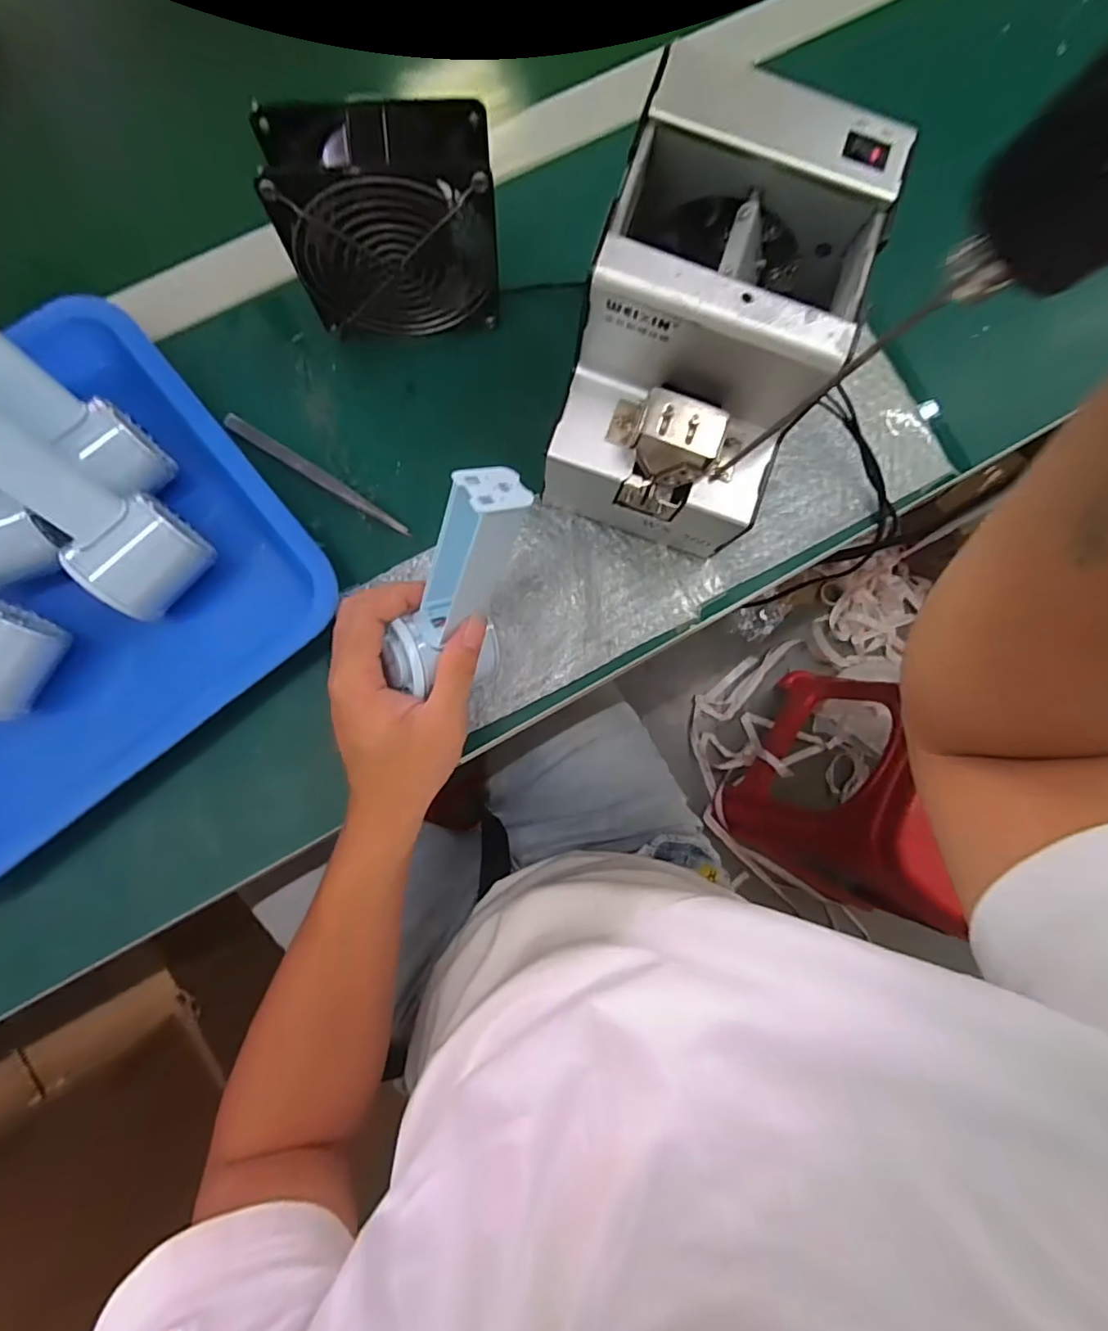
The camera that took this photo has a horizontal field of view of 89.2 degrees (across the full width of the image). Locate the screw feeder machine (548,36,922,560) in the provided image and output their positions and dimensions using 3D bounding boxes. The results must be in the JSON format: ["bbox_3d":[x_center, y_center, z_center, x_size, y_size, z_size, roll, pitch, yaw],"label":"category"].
[{"bbox_3d":[0.079,-0.178,0.323,0.117,0.144,0.172,17,84,-2],"label":"screw feeder machine"}]

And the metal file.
[{"bbox_3d":[-0.158,-0.127,0.375,0.139,0.012,0.011,33,84,0],"label":"metal file"}]

